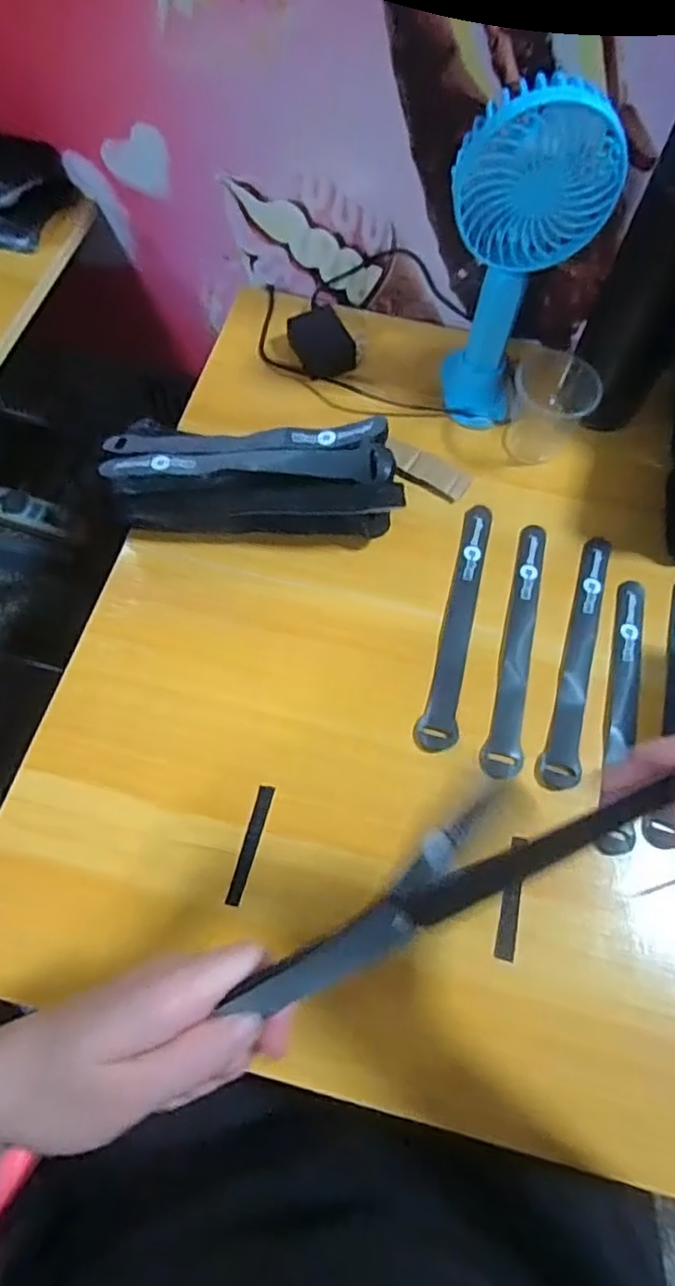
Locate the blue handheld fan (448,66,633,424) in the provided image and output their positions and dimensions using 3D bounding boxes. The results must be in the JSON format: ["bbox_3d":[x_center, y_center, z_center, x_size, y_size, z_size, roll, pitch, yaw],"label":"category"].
[{"bbox_3d":[0.120,-0.262,0.462,0.098,0.204,0.069,25,67,8],"label":"blue handheld fan"}]

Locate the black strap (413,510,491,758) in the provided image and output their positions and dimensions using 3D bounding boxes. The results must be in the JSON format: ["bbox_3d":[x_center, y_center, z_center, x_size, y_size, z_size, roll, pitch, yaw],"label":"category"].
[{"bbox_3d":[0.086,-0.018,0.459,0.026,0.004,0.199,11,64,7],"label":"black strap"}]

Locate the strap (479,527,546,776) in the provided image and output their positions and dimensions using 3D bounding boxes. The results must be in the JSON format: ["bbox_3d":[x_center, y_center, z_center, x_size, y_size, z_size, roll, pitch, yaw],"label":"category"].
[{"bbox_3d":[0.129,-0.001,0.452,0.023,0.005,0.199,14,63,7],"label":"strap"}]

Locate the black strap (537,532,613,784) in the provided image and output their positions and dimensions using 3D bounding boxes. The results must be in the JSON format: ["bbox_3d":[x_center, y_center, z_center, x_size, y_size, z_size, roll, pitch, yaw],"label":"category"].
[{"bbox_3d":[0.170,0.006,0.452,0.025,0.005,0.203,13,63,12],"label":"black strap"}]

